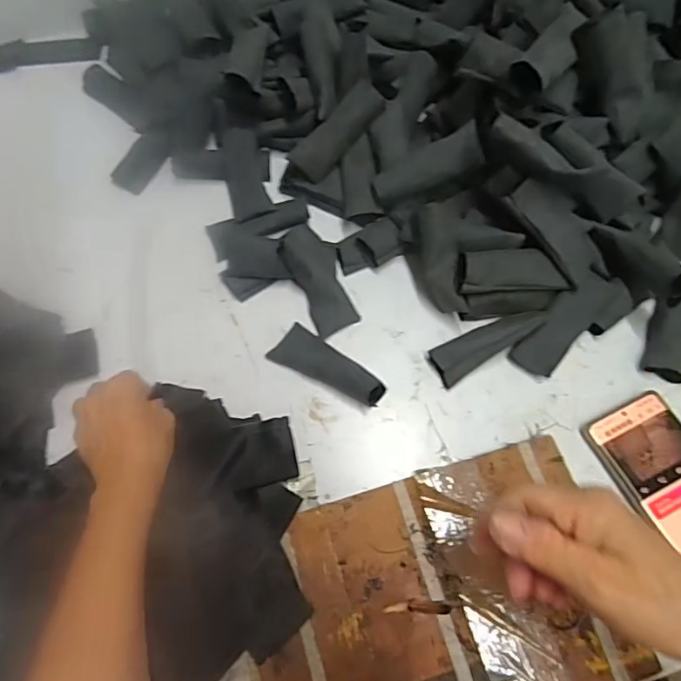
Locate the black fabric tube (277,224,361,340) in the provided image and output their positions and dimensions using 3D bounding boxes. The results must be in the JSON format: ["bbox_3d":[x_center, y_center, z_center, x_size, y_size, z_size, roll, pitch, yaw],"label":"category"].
[{"bbox_3d":[-0.019,-0.058,0.502,0.047,0.027,0.102,-25,90,-8],"label":"black fabric tube"}]

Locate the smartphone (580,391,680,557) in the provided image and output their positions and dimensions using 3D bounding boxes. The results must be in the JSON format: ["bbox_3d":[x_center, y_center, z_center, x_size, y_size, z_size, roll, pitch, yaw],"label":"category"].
[{"bbox_3d":[0.270,0.120,0.417,0.077,0.011,0.158,-24,66,-8],"label":"smartphone"}]

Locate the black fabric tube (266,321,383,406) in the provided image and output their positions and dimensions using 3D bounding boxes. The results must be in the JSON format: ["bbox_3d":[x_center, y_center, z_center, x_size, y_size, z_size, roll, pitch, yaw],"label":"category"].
[{"bbox_3d":[-0.010,0.019,0.470,0.107,0.028,0.039,28,70,15],"label":"black fabric tube"}]

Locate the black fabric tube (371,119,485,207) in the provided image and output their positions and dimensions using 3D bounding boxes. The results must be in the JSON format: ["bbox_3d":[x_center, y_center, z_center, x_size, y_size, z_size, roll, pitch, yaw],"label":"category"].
[{"bbox_3d":[0.083,-0.160,0.505,0.106,0.035,0.032,-24,64,14],"label":"black fabric tube"}]

